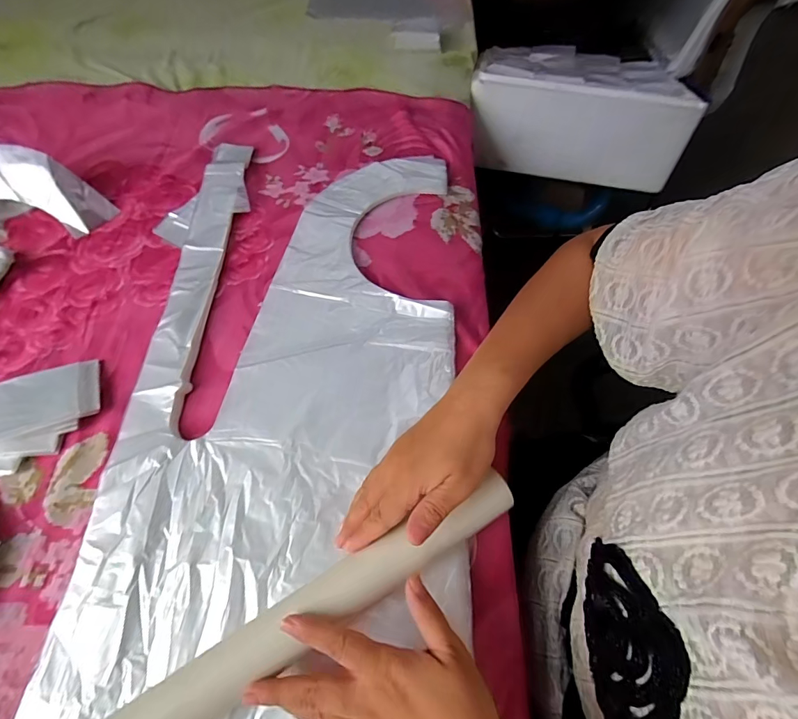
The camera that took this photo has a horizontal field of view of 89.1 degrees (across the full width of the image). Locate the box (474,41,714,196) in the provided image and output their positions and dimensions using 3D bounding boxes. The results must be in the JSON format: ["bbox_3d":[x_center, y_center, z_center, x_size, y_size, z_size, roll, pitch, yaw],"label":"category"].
[{"bbox_3d":[0.307,-0.460,0.733,0.348,0.134,0.254,9,61,3],"label":"box"}]

